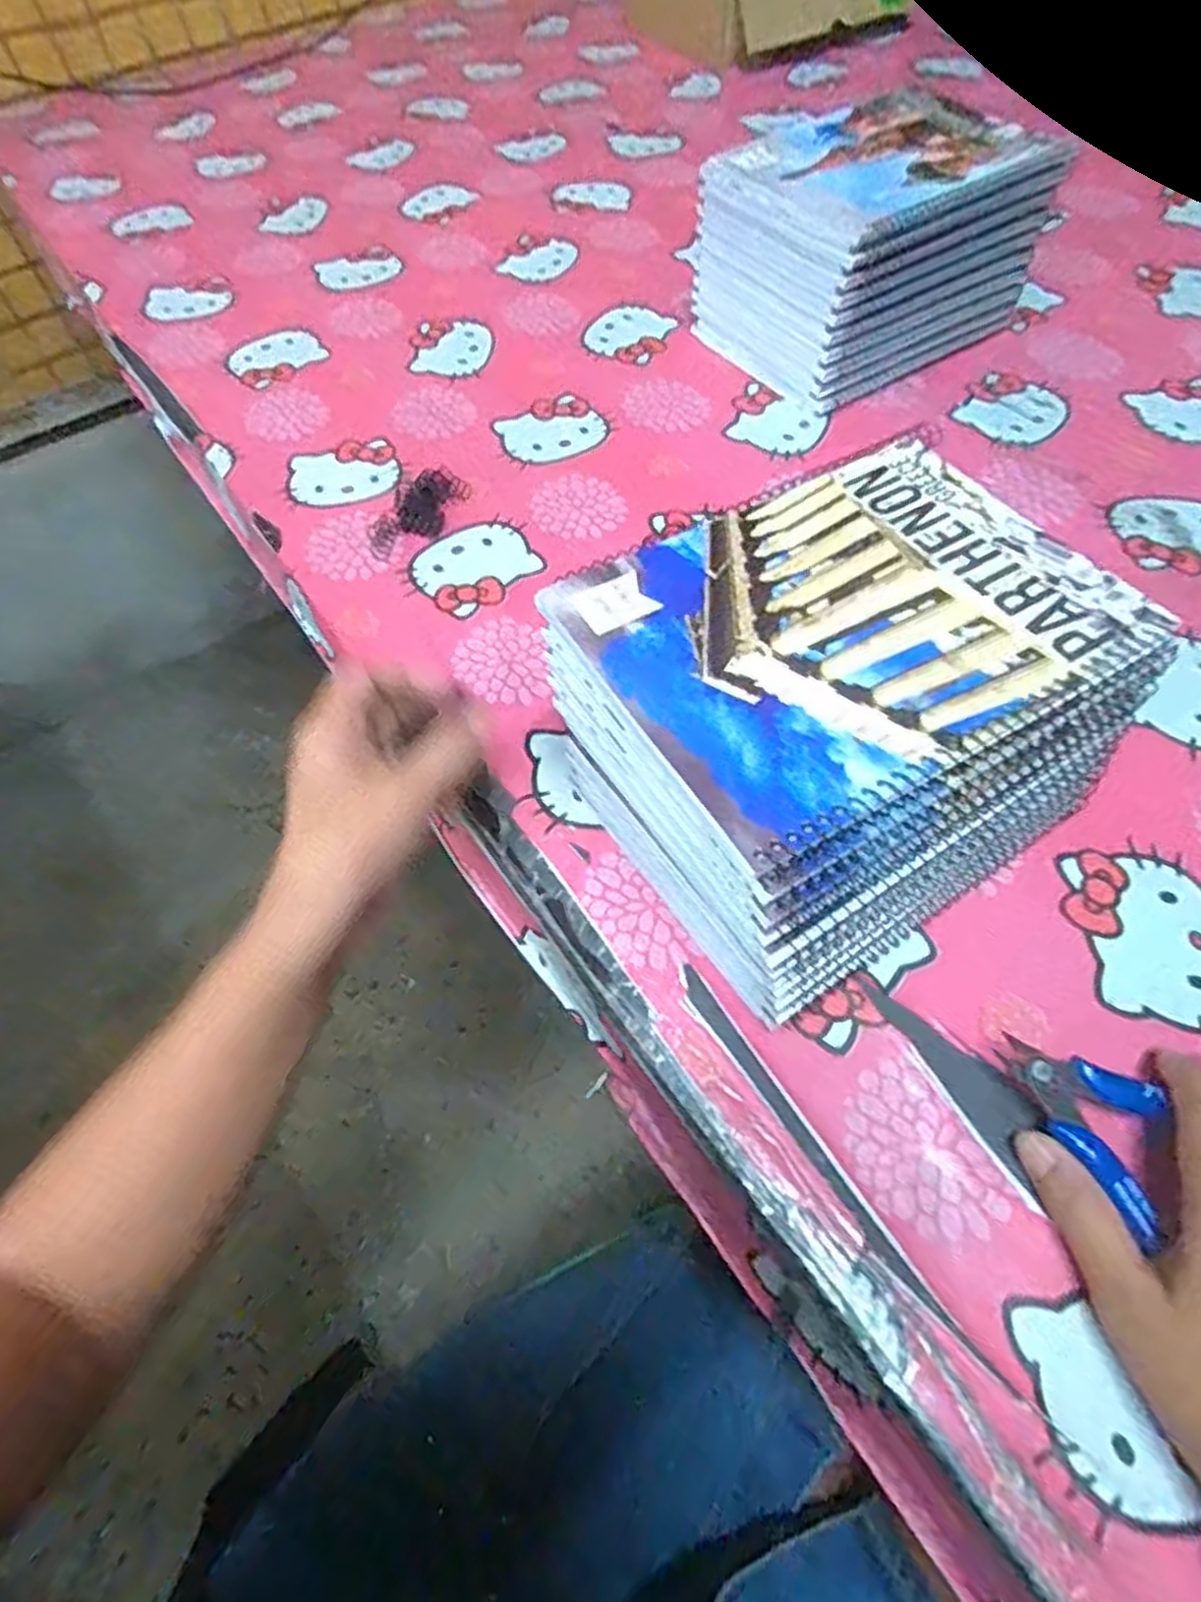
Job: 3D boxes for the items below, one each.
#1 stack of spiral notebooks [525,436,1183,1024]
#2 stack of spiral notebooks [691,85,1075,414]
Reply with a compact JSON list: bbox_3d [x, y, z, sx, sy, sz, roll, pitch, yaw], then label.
[{"bbox_3d":[0.096,-0.031,0.341,0.212,0.118,0.169,-29,61,-14],"label":"stack of spiral notebooks"},{"bbox_3d":[0.195,-0.407,0.568,0.201,0.119,0.153,-30,62,-15],"label":"stack of spiral notebooks"}]

